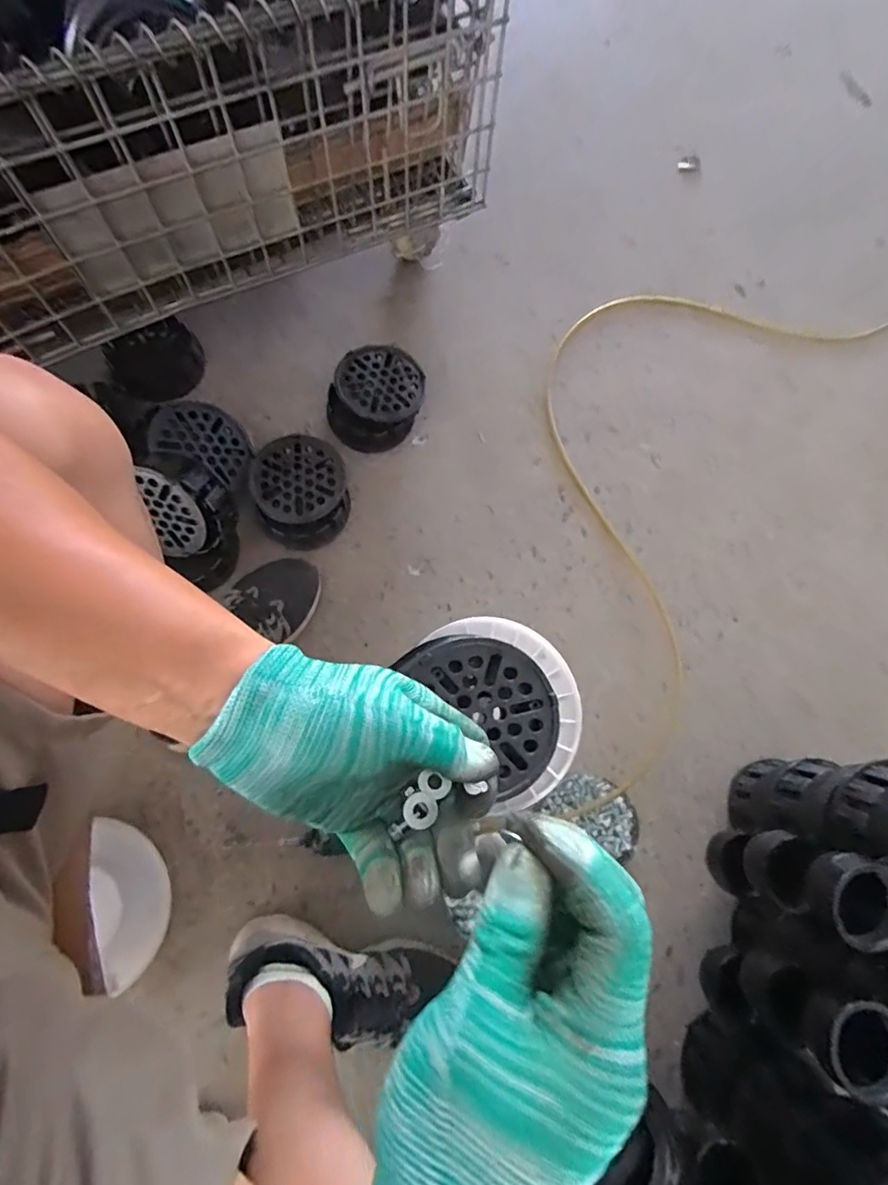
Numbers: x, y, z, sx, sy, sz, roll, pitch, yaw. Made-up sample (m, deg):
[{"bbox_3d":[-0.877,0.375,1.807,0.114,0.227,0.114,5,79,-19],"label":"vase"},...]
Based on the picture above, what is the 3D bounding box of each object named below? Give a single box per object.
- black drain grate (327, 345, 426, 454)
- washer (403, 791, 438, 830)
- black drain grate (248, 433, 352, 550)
[{"bbox_3d":[-0.103,-0.295,0.818,0.135,0.068,0.161,26,79,2],"label":"black drain grate"},{"bbox_3d":[-0.012,0.115,0.282,0.018,0.004,0.017,9,79,1],"label":"washer"},{"bbox_3d":[-0.208,-0.148,0.779,0.134,0.057,0.158,-15,79,-8],"label":"black drain grate"}]

